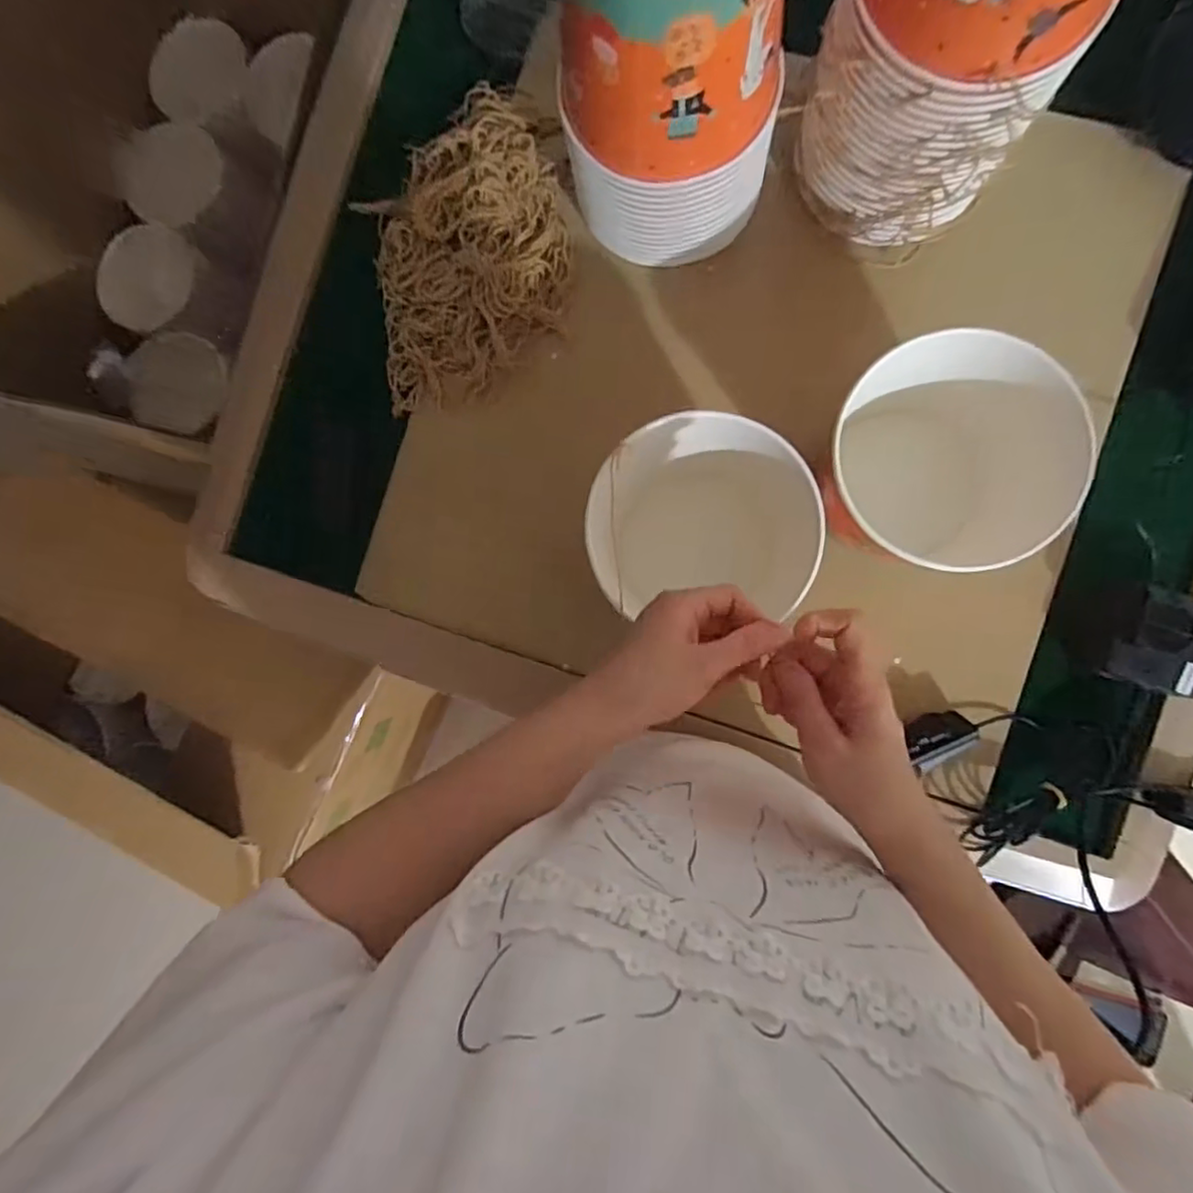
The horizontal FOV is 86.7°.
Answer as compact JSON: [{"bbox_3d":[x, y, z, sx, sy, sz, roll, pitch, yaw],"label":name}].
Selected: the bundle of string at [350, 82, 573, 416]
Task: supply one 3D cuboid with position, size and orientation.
[{"bbox_3d":[-0.122,-0.322,0.576,0.195,0.045,0.271,-11,87,6],"label":"bundle of string"}]

